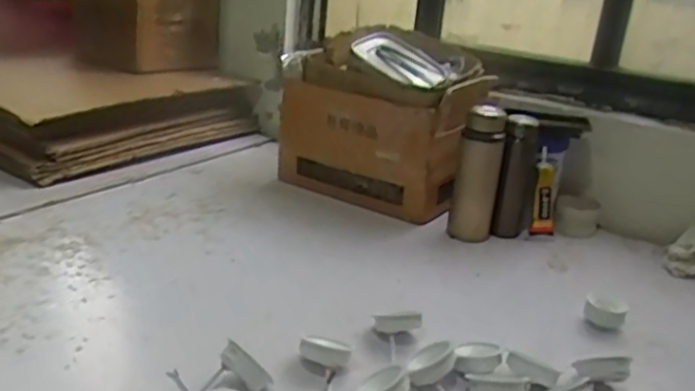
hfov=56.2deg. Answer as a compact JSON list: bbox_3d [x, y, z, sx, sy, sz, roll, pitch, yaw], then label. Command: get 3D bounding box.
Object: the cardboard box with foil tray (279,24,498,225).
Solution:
[{"bbox_3d":[0.076,-0.161,1.382,0.402,0.324,0.286,12,20,19],"label":"cardboard box with foil tray"}]

